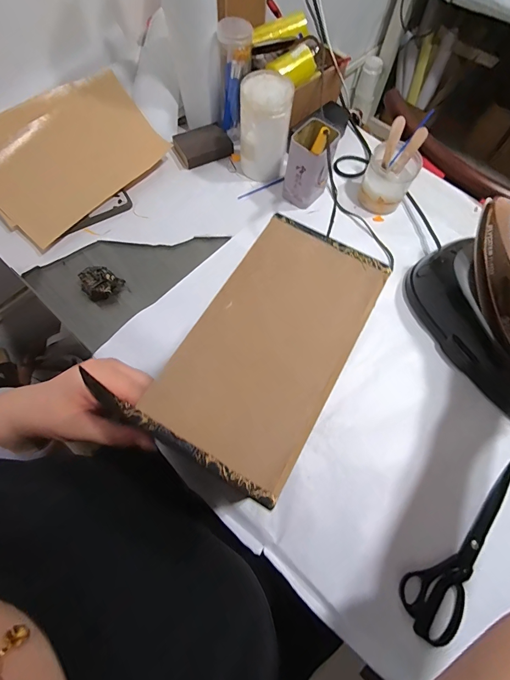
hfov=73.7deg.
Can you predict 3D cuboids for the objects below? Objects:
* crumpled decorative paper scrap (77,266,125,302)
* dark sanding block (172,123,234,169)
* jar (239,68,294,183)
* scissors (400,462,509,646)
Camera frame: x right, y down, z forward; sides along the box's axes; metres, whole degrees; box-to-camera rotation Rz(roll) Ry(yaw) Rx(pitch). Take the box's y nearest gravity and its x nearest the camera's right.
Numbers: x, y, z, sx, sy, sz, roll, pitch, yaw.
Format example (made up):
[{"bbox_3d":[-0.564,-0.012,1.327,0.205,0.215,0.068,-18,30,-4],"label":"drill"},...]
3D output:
[{"bbox_3d":[-0.244,-0.093,0.538,0.057,0.028,0.046,-35,72,-15],"label":"crumpled decorative paper scrap"},{"bbox_3d":[-0.102,-0.379,0.659,0.108,0.030,0.067,-26,70,-12],"label":"dark sanding block"},{"bbox_3d":[0.017,-0.367,0.597,0.085,0.145,0.079,8,67,2],"label":"jar"},{"bbox_3d":[0.270,0.253,0.421,0.240,0.009,0.067,-39,73,-16],"label":"scissors"}]

